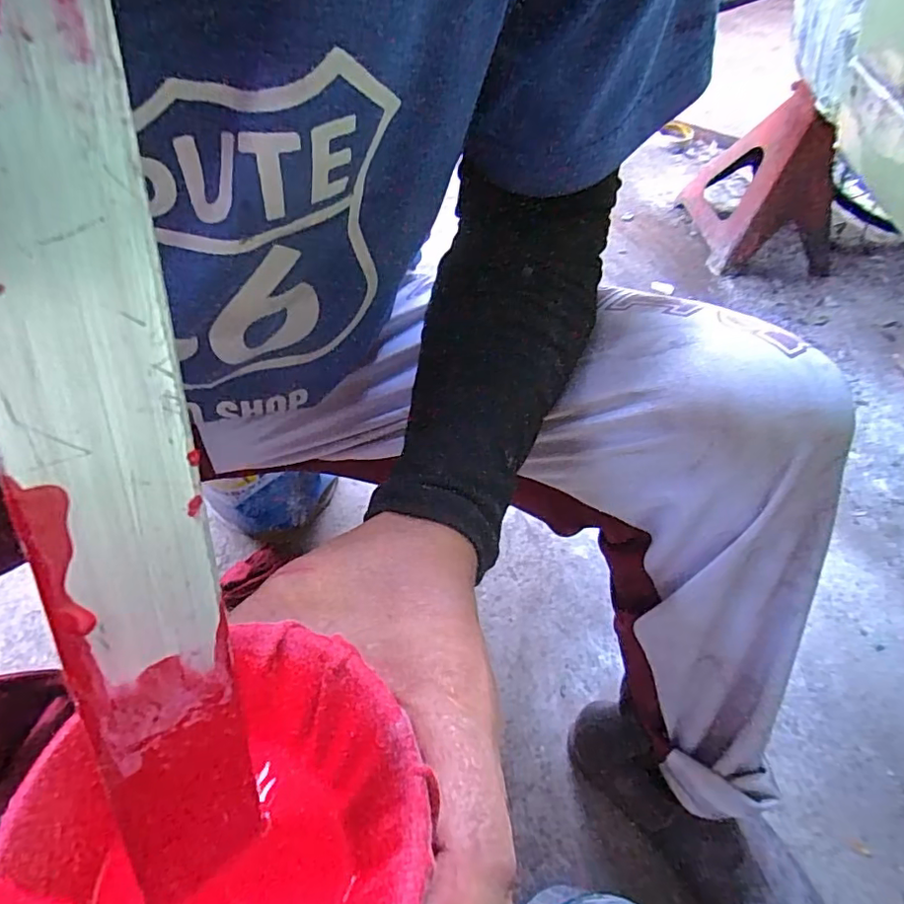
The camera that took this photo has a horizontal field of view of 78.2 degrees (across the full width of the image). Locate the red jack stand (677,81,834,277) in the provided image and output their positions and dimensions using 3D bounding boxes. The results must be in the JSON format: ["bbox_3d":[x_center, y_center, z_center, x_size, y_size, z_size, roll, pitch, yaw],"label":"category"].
[{"bbox_3d":[0.594,-0.491,1.012,0.234,0.250,0.225,-4,55,-7],"label":"red jack stand"}]

